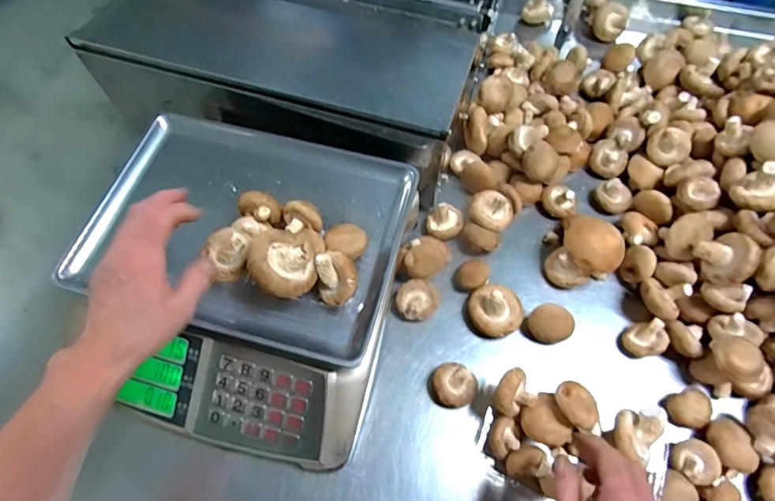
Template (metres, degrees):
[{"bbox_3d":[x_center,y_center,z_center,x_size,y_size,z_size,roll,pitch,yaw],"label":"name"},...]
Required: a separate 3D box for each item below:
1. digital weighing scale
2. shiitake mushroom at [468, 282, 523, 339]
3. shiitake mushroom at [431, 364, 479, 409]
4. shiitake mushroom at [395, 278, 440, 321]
[{"bbox_3d":[-0.153,0.025,0.496,0.322,0.154,0.336,13,64,6],"label":"digital weighing scale"},{"bbox_3d":[0.130,0.070,0.532,0.063,0.046,0.061,0,64,0],"label":"shiitake mushroom"},{"bbox_3d":[0.074,0.153,0.502,0.049,0.026,0.048,0,64,0],"label":"shiitake mushroom"},{"bbox_3d":[0.037,0.061,0.548,0.051,0.033,0.047,0,64,0],"label":"shiitake mushroom"}]

